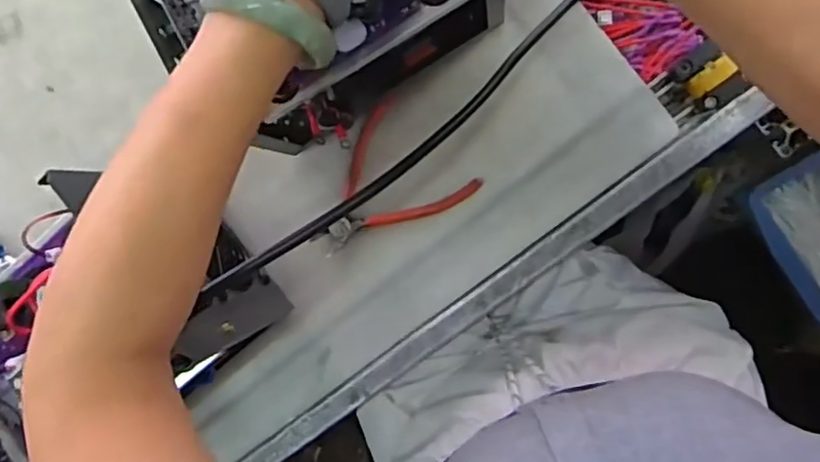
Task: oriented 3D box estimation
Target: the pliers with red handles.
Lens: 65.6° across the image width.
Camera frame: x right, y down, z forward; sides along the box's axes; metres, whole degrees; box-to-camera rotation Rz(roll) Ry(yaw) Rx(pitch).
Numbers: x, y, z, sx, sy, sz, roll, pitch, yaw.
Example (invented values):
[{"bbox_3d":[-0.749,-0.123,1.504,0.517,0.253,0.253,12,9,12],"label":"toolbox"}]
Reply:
[{"bbox_3d":[-0.024,-0.029,0.550,0.110,0.010,0.136,42,99,4],"label":"pliers with red handles"}]

